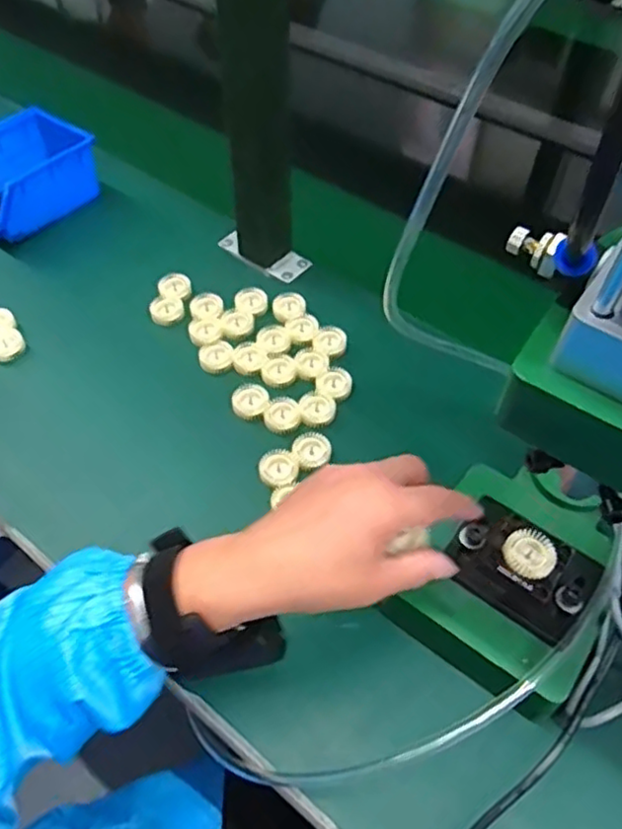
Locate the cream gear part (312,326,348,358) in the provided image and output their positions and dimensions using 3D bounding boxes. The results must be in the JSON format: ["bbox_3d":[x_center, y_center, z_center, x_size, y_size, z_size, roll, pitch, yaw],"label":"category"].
[{"bbox_3d":[0.018,-0.070,0.599,0.030,0.007,0.032,0,54,0],"label":"cream gear part"}]

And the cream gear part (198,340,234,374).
[{"bbox_3d":[-0.086,-0.053,0.589,0.032,0.011,0.030,-19,56,-14],"label":"cream gear part"}]

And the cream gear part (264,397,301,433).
[{"bbox_3d":[-0.025,0.000,0.548,0.030,0.011,0.029,0,54,0],"label":"cream gear part"}]

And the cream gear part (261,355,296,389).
[{"bbox_3d":[-0.029,-0.039,0.578,0.031,0.011,0.029,0,54,0],"label":"cream gear part"}]

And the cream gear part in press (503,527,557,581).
[{"bbox_3d":[0.140,0.089,0.410,0.031,0.004,0.031,-3,62,7],"label":"cream gear part in press"}]

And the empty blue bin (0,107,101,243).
[{"bbox_3d":[-0.319,-0.261,0.707,0.111,0.070,0.144,38,62,24],"label":"empty blue bin"}]

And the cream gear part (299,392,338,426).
[{"bbox_3d":[0.005,-0.005,0.554,0.031,0.013,0.028,-13,55,-10],"label":"cream gear part"}]

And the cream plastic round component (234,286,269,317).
[{"bbox_3d":[-0.058,-0.111,0.631,0.032,0.008,0.033,0,54,0],"label":"cream plastic round component"}]

